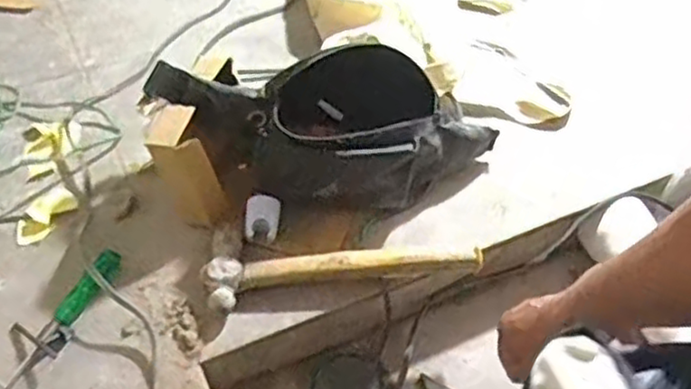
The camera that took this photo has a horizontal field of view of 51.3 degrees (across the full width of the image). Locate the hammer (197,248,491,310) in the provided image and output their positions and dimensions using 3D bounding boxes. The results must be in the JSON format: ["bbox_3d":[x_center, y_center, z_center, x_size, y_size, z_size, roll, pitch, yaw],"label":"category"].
[{"bbox_3d":[-0.001,0.082,0.810,0.303,0.042,0.062,-8,52,-9],"label":"hammer"}]

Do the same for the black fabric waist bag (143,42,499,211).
[{"bbox_3d":[-0.031,-0.078,0.855,0.388,0.165,0.120,8,51,3],"label":"black fabric waist bag"}]

